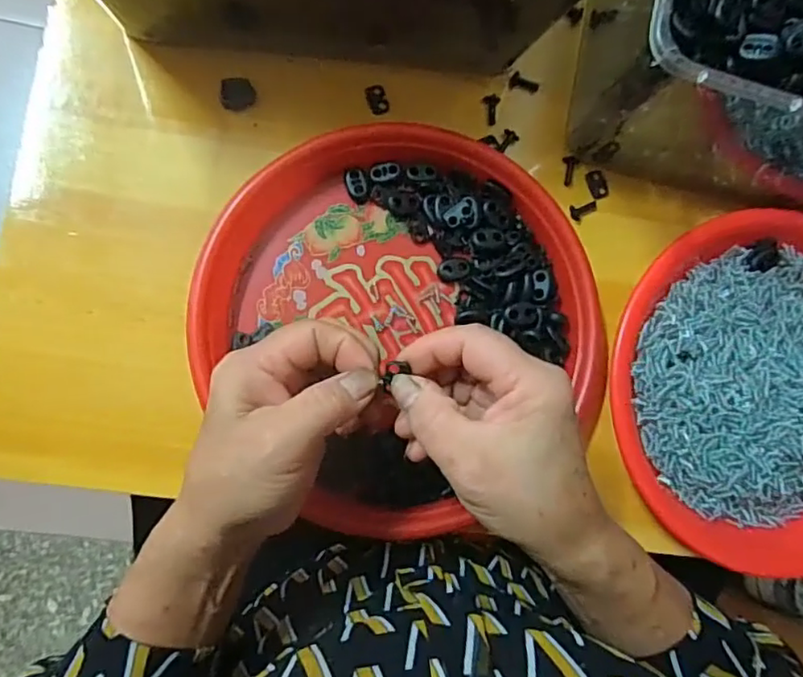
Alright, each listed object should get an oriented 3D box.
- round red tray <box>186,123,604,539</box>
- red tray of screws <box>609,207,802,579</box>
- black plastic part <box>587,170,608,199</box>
[{"bbox_3d":[0.005,-0.013,0.355,0.220,0.027,0.231,1,85,-8],"label":"round red tray"},{"bbox_3d":[0.247,0.033,0.376,0.232,0.033,0.221,18,83,-6],"label":"red tray of screws"},{"bbox_3d":[0.132,-0.103,0.393,0.013,0.004,0.018,-25,89,-9],"label":"black plastic part"}]

